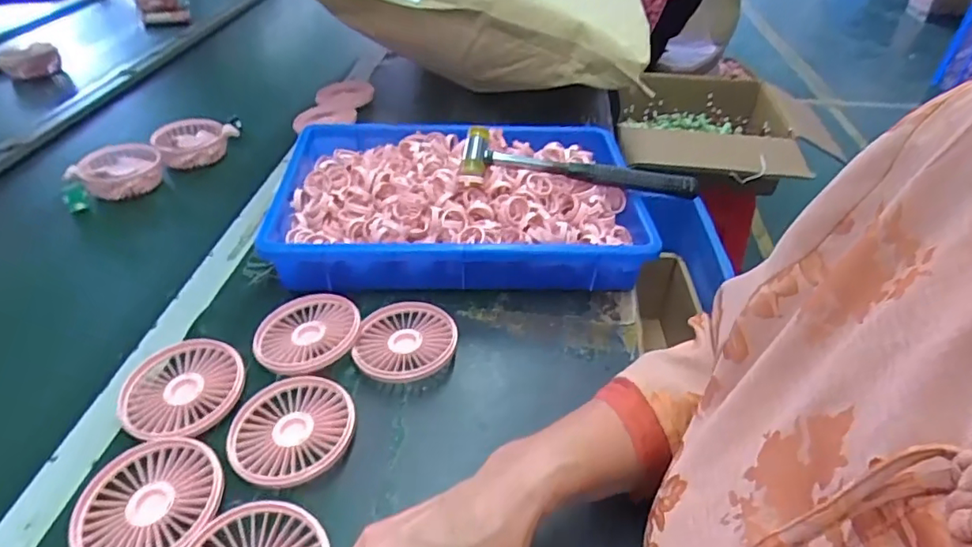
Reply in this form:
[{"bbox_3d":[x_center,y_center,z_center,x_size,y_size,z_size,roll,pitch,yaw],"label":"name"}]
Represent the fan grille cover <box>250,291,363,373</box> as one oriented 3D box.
[{"bbox_3d":[-0.152,0.051,0.480,0.086,0.018,0.080,-28,48,-30],"label":"fan grille cover"}]

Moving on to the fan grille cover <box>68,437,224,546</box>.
[{"bbox_3d":[-0.220,0.149,0.365,0.088,0.015,0.085,23,45,24],"label":"fan grille cover"}]

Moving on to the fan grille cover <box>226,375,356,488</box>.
[{"bbox_3d":[-0.142,0.114,0.410,0.085,0.015,0.088,10,41,10],"label":"fan grille cover"}]

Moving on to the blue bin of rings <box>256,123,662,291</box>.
[{"bbox_3d":[-0.028,-0.073,0.602,0.367,0.092,0.235,-2,40,-3],"label":"blue bin of rings"}]

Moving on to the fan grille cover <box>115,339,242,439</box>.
[{"bbox_3d":[-0.234,0.089,0.433,0.084,0.019,0.084,21,44,22],"label":"fan grille cover"}]

